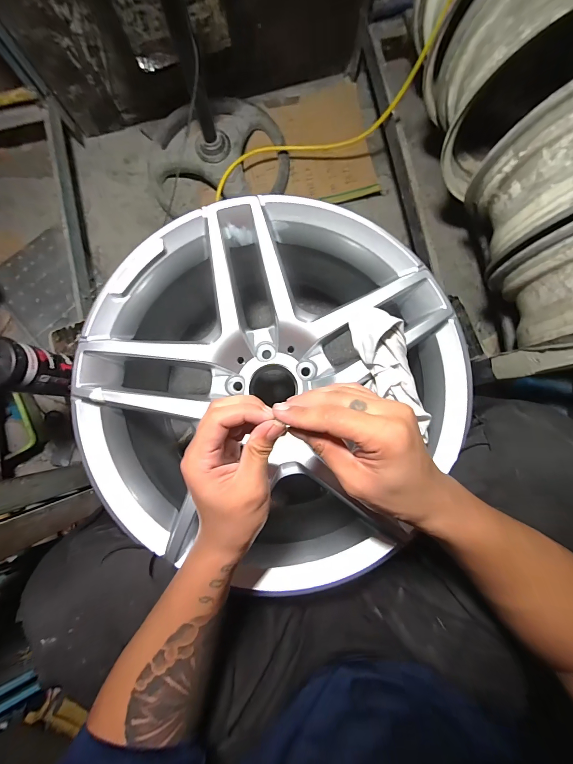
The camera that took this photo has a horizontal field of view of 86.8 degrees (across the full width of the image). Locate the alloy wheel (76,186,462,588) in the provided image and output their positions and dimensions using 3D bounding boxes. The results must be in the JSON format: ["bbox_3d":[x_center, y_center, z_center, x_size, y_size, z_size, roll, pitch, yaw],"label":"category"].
[{"bbox_3d":[-0.015,0.030,0.510,0.483,0.269,0.504,0,83,0],"label":"alloy wheel"}]

